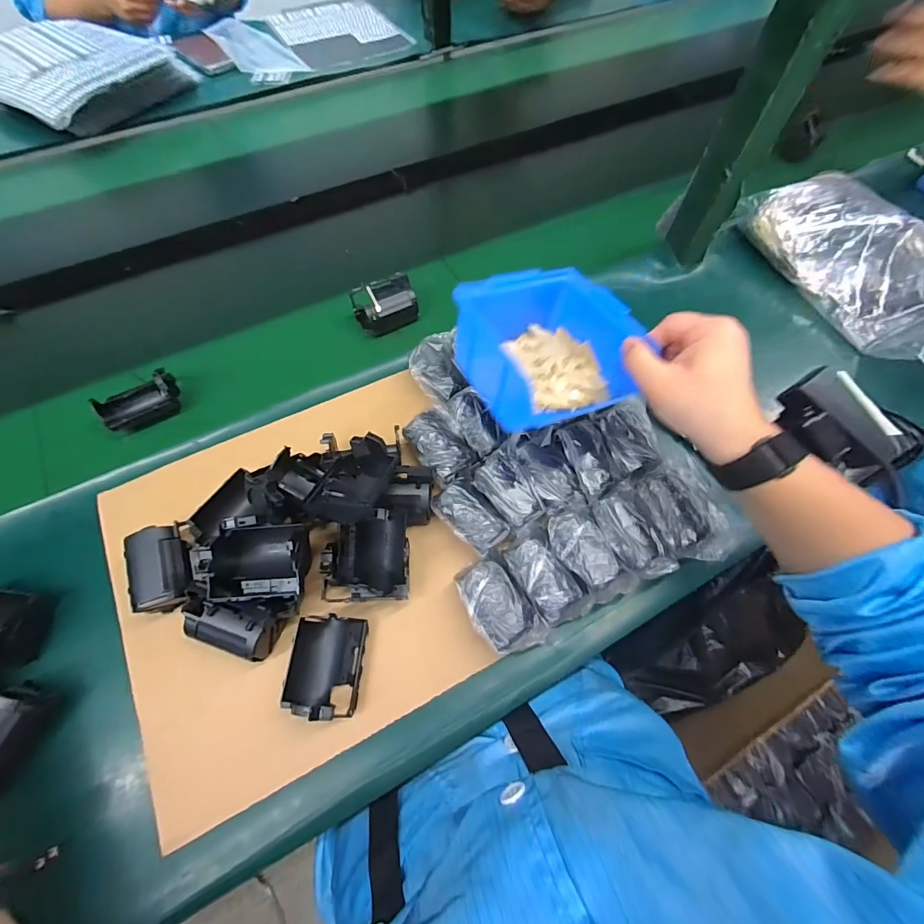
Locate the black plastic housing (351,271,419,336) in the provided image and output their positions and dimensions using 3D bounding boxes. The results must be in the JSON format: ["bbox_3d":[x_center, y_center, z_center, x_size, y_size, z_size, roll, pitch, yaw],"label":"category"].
[{"bbox_3d":[-0.089,-0.182,0.491,0.071,0.042,0.041,-27,68,-13],"label":"black plastic housing"}]

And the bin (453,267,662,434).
[{"bbox_3d":[0.069,-0.101,0.352,0.134,0.071,0.122,-21,66,-11],"label":"bin"}]

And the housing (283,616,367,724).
[{"bbox_3d":[-0.106,0.159,0.330,0.051,0.041,0.070,4,64,1],"label":"housing"}]

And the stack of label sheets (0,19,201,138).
[{"bbox_3d":[-0.682,-0.683,0.734,0.317,0.059,0.271,28,67,12],"label":"stack of label sheets"}]

